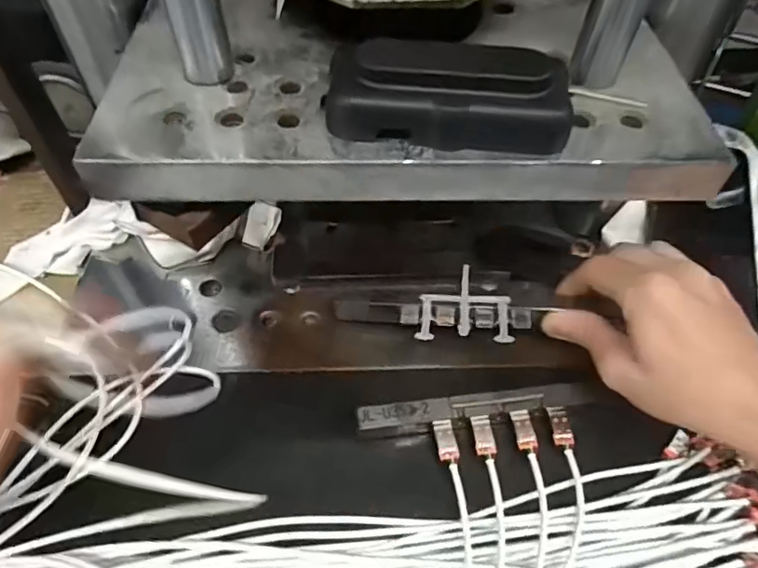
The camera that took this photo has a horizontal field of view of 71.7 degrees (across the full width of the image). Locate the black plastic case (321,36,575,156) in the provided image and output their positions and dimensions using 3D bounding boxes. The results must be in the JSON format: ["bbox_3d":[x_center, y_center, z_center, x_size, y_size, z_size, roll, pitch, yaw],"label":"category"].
[{"bbox_3d":[0.030,-0.081,0.225,0.101,0.027,0.039,3,53,1],"label":"black plastic case"}]

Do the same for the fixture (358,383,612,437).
[{"bbox_3d":[0.069,0.077,0.329,0.164,0.010,0.020,-6,54,-6],"label":"fixture"}]

